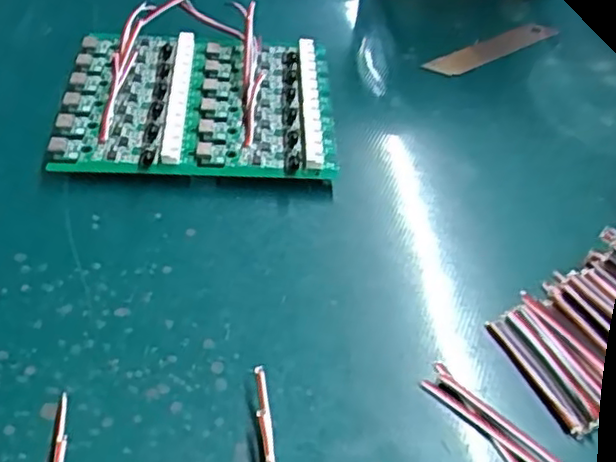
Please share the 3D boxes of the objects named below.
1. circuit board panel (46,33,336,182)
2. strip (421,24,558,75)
[{"bbox_3d":[-0.052,-0.061,0.314,0.122,0.020,0.090,2,48,-4],"label":"circuit board panel"},{"bbox_3d":[0.103,-0.102,0.371,0.086,0.010,0.016,-23,54,-24],"label":"strip"}]

